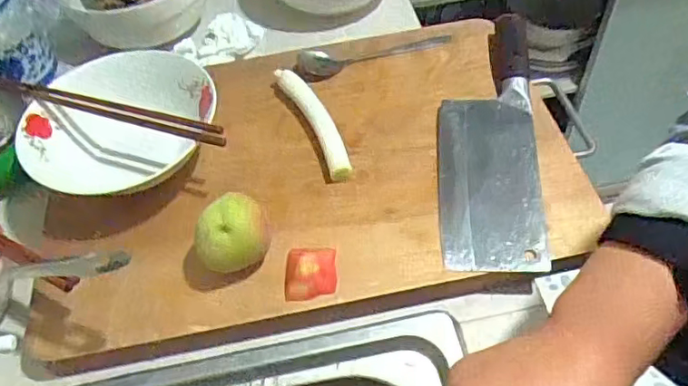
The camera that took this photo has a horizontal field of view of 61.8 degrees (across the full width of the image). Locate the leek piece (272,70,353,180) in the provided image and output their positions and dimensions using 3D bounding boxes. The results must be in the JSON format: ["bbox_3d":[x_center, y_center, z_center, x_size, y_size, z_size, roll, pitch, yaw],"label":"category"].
[{"bbox_3d":[-0.028,-0.073,0.551,0.026,0.021,0.148,-23,56,-11],"label":"leek piece"}]

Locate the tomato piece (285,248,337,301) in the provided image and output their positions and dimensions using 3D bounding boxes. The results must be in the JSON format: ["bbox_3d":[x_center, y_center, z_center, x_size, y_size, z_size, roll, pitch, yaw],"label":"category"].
[{"bbox_3d":[-0.027,0.060,0.458,0.040,0.014,0.047,-4,54,2],"label":"tomato piece"}]

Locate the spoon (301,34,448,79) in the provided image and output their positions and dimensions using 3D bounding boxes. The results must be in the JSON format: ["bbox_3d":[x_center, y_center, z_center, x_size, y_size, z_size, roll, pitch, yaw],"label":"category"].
[{"bbox_3d":[0.034,-0.150,0.622,0.169,0.011,0.038,-9,54,-2],"label":"spoon"}]

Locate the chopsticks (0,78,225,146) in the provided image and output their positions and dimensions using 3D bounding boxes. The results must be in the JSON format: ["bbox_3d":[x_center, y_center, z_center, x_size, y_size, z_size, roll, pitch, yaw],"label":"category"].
[{"bbox_3d":[-0.214,-0.075,0.515,0.244,0.013,0.015,14,55,16],"label":"chopsticks"}]

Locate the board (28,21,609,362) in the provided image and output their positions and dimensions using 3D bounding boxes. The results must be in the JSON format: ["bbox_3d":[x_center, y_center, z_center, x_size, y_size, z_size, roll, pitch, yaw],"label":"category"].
[{"bbox_3d":[-0.036,-0.029,0.551,0.472,0.034,0.312,-10,54,-2],"label":"board"}]

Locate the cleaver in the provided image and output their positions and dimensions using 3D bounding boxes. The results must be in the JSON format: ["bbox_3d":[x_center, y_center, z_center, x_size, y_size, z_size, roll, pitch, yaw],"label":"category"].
[{"bbox_3d":[0.134,-0.060,0.537,0.086,0.023,0.292,2,53,7],"label":"cleaver"}]

